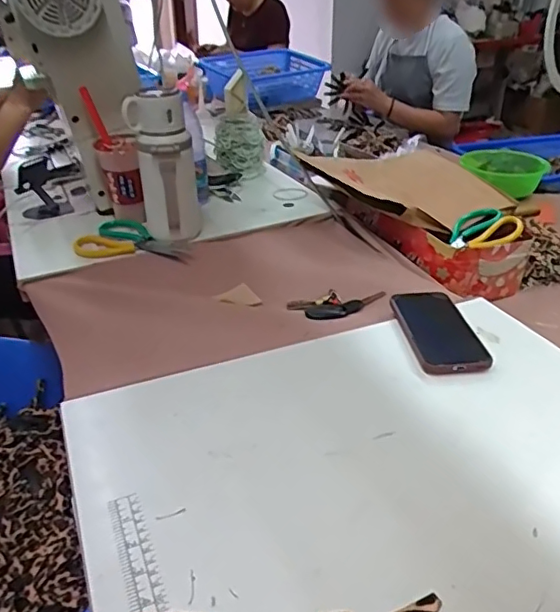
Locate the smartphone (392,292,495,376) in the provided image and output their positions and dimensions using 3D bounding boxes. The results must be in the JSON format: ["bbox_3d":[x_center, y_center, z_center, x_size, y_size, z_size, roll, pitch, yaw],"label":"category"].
[{"bbox_3d":[0.185,0.030,0.676,0.077,0.014,0.155,-5,32,-4],"label":"smartphone"}]

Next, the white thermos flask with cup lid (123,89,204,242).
[{"bbox_3d":[-0.168,-0.194,0.852,0.088,0.217,0.066,-9,32,-9],"label":"white thermos flask with cup lid"}]

